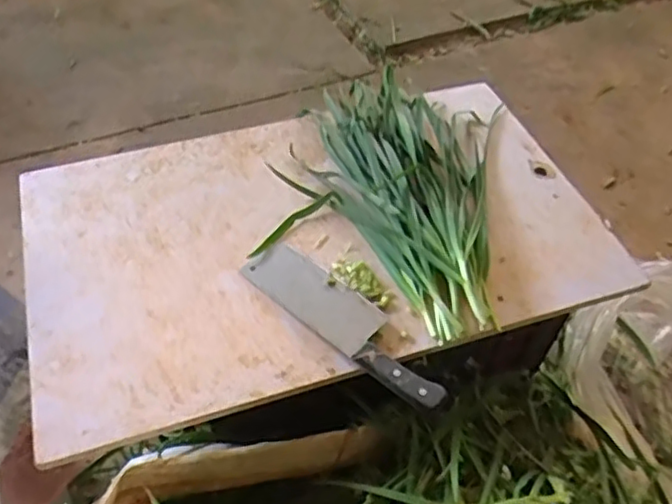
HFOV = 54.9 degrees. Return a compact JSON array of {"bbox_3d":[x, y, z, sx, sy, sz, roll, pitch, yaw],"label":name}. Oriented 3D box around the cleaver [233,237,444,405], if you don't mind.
[{"bbox_3d":[0.009,0.066,0.678,0.264,0.032,0.065,37,58,25],"label":"cleaver"}]

